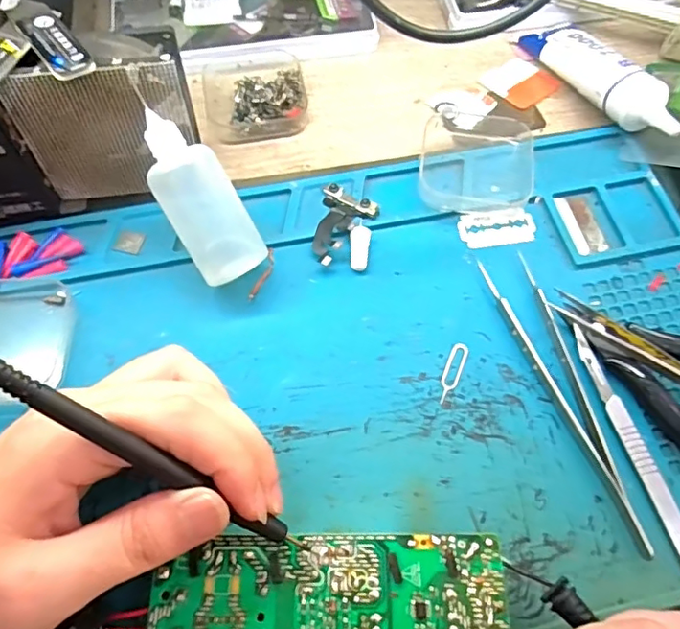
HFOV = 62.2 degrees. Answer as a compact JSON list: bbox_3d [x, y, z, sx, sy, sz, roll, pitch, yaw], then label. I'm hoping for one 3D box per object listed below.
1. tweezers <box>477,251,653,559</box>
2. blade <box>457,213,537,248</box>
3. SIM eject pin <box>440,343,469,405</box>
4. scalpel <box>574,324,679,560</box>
[{"bbox_3d":[0.106,0.035,0.268,0.024,0.009,0.150,-13,65,-7],"label":"tweezers"},{"bbox_3d":[0.088,-0.048,0.314,0.042,0.004,0.021,-3,64,-2],"label":"blade"},{"bbox_3d":[0.055,0.029,0.276,0.009,0.004,0.033,21,66,8],"label":"SIM eject pin"},{"bbox_3d":[0.136,0.066,0.255,0.010,0.006,0.132,-14,65,-7],"label":"scalpel"}]

